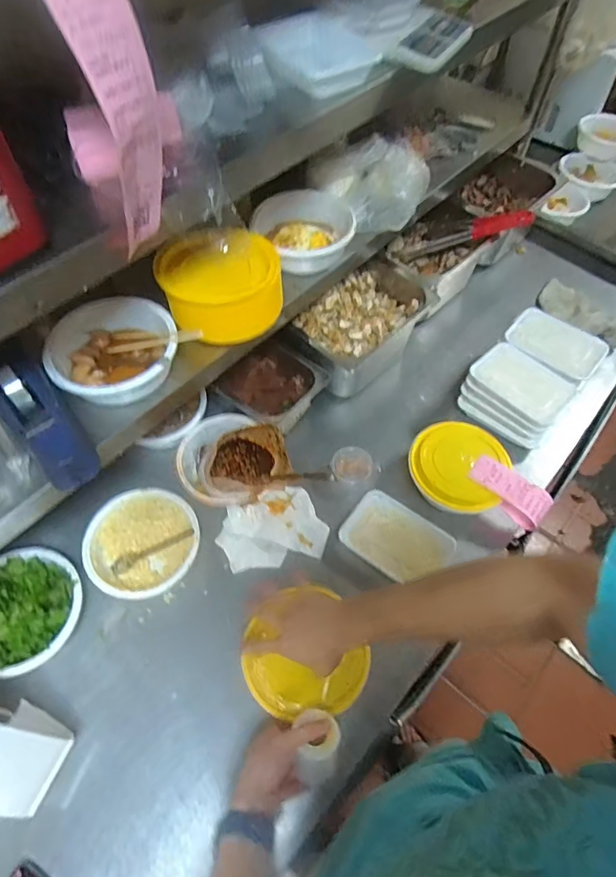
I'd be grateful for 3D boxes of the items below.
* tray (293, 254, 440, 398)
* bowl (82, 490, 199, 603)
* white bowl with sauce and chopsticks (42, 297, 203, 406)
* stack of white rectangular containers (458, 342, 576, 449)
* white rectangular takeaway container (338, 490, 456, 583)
[{"bbox_3d":[0.101,-0.210,0.966,0.176,0.120,0.266,38,65,21],"label":"tray"},{"bbox_3d":[-0.258,0.163,0.776,0.167,0.051,0.163,0,58,-1],"label":"bowl"},{"bbox_3d":[-0.260,-0.118,0.676,0.169,0.062,0.171,0,58,-1],"label":"white bowl with sauce and chopsticks"},{"bbox_3d":[0.380,-0.081,0.908,0.119,0.091,0.169,-38,66,-22],"label":"stack of white rectangular containers"},{"bbox_3d":[0.142,0.162,0.791,0.163,0.041,0.111,34,63,19],"label":"white rectangular takeaway container"}]

